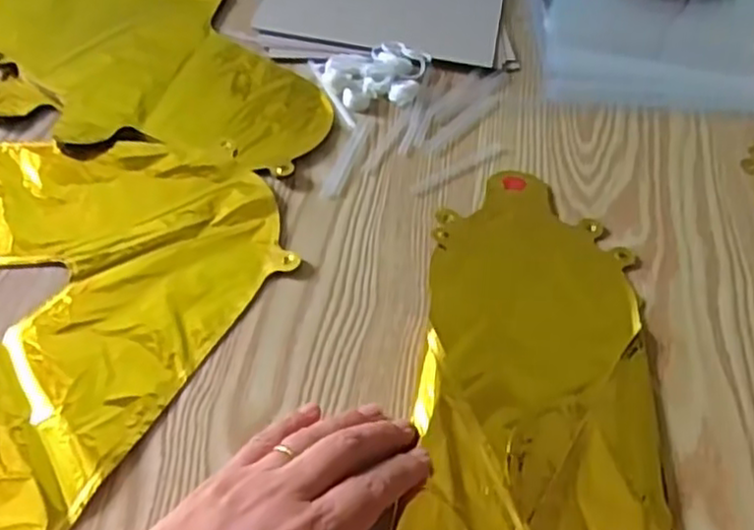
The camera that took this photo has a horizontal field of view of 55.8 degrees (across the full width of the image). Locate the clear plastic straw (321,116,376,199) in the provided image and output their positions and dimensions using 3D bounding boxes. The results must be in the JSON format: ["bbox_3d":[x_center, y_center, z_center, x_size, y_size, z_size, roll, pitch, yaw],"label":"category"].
[{"bbox_3d":[-0.019,-0.075,0.481,0.012,0.004,0.085,15,51,8],"label":"clear plastic straw"}]

